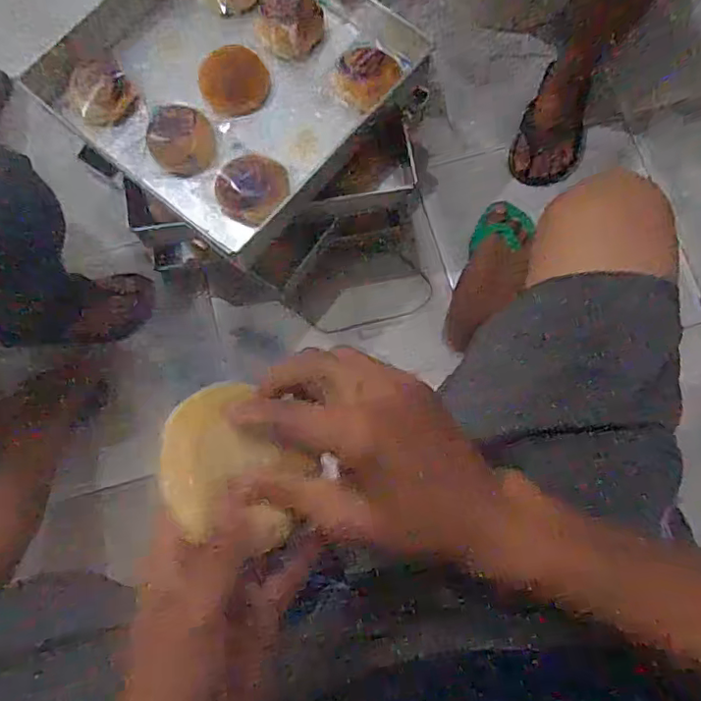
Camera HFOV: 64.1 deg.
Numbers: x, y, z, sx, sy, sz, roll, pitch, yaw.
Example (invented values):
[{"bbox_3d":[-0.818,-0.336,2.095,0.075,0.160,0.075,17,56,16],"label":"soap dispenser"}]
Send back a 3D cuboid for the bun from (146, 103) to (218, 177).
[{"bbox_3d":[-0.225,-0.279,0.744,0.083,0.034,0.089,-11,76,-1],"label":"bun"}]

